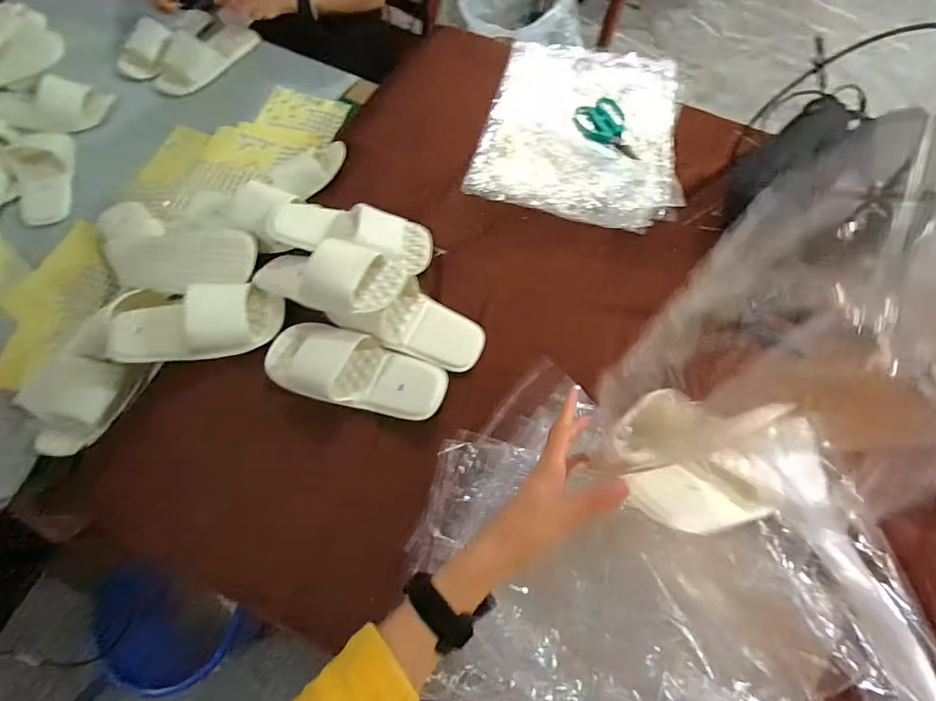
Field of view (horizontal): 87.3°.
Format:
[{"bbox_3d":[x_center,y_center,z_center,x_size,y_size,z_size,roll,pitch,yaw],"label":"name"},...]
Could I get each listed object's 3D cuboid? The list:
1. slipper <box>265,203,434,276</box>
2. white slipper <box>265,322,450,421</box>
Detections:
[{"bbox_3d":[-0.175,-0.181,0.730,0.246,0.064,0.091,14,67,6],"label":"slipper"},{"bbox_3d":[-0.148,0.026,0.648,0.243,0.046,0.101,13,67,5],"label":"white slipper"}]

